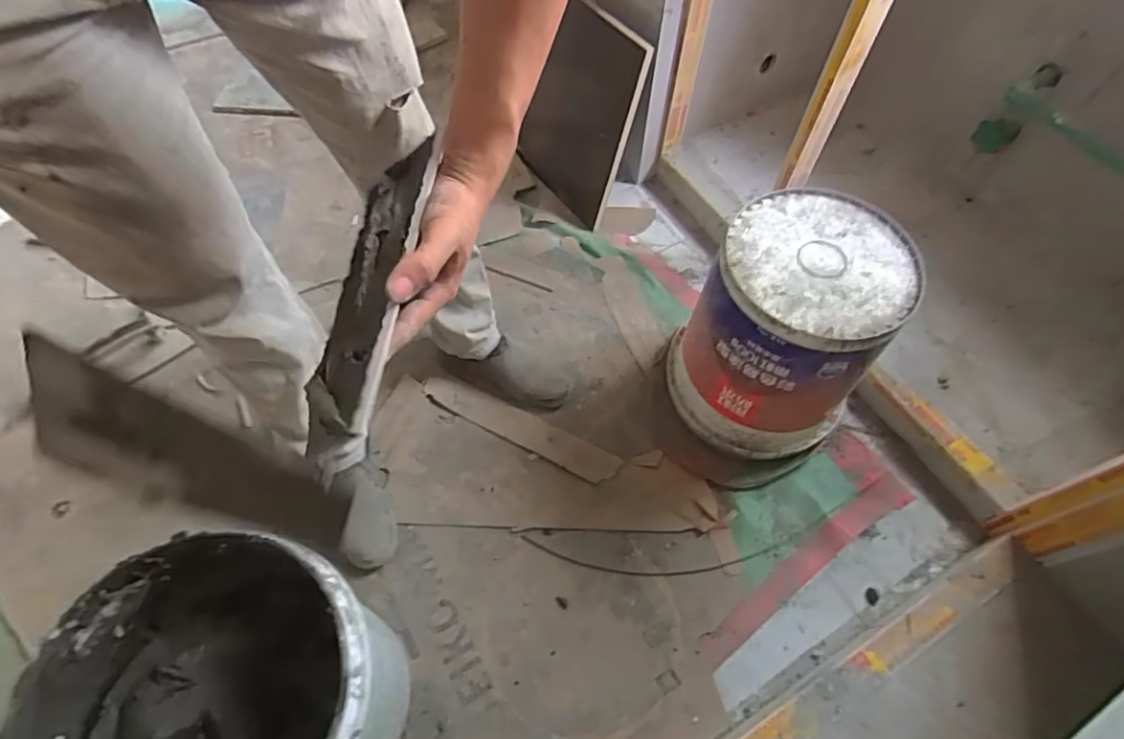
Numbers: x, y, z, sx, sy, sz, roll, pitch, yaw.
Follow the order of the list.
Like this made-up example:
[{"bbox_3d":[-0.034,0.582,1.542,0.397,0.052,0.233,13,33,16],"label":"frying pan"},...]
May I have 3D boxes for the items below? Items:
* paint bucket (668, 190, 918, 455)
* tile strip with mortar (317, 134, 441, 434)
[{"bbox_3d":[0.352,-0.056,0.958,0.294,0.339,0.285,27,63,14],"label":"paint bucket"},{"bbox_3d":[-0.160,-0.075,0.488,0.092,0.020,0.272,-14,58,33],"label":"tile strip with mortar"}]

